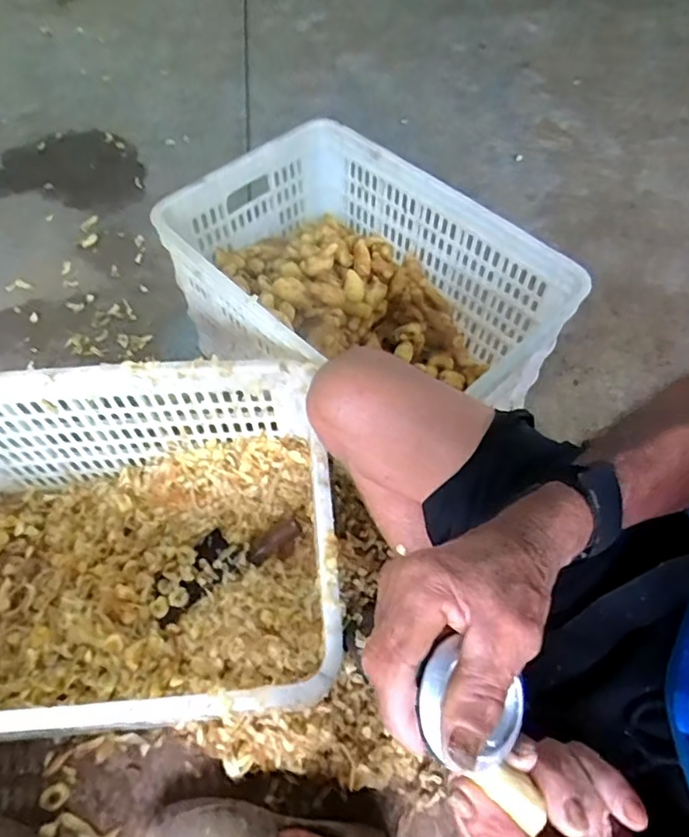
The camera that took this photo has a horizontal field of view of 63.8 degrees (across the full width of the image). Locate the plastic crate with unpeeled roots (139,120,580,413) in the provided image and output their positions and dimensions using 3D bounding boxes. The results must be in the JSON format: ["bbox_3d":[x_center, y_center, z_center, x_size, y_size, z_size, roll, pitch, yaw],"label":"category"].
[{"bbox_3d":[0.020,-0.168,0.843,0.517,0.259,0.352,40,70,20],"label":"plastic crate with unpeeled roots"}]

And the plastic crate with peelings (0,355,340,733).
[{"bbox_3d":[-0.272,0.164,0.662,0.512,0.301,0.355,-5,62,0],"label":"plastic crate with peelings"}]

